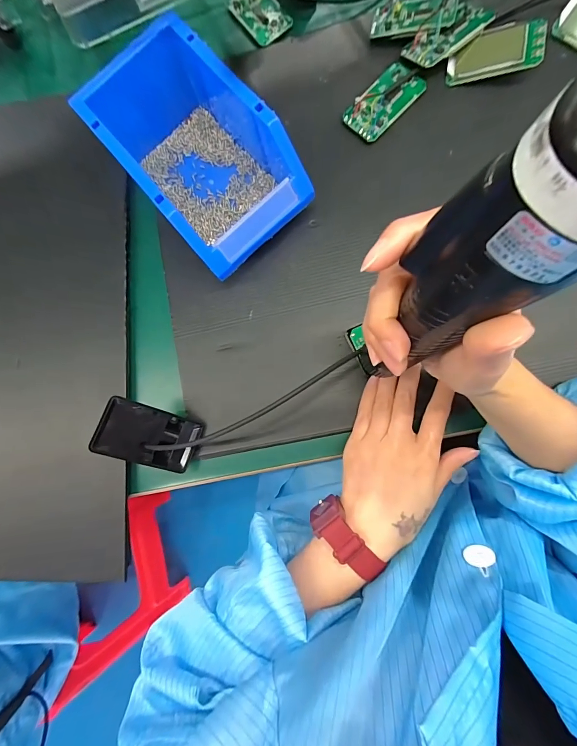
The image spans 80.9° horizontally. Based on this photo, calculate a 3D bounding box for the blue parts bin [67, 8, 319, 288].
[{"bbox_3d":[-0.076,-0.188,0.300,0.110,0.080,0.176,-40,80,2],"label":"blue parts bin"}]

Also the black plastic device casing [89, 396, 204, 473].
[{"bbox_3d":[-0.121,0.056,0.298,0.084,0.013,0.049,25,80,-29],"label":"black plastic device casing"}]

